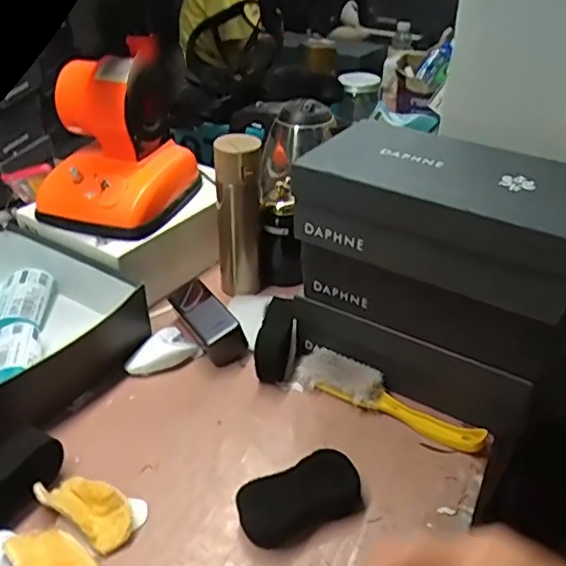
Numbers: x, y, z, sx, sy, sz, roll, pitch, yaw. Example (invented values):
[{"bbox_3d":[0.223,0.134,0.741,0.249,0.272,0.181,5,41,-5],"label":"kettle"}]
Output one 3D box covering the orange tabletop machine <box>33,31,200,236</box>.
[{"bbox_3d":[-0.239,-0.209,0.873,0.171,0.201,0.212,16,38,21],"label":"orange tabletop machine"}]

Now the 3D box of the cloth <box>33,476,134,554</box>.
[{"bbox_3d":[-0.194,0.221,0.600,0.103,0.024,0.049,20,39,26],"label":"cloth"}]

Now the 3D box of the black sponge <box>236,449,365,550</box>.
[{"bbox_3d":[0.019,0.218,0.610,0.123,0.042,0.059,-16,38,-22],"label":"black sponge"}]

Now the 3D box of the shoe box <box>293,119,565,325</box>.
[{"bbox_3d":[0.178,-0.091,0.649,0.307,0.108,0.183,23,41,29],"label":"shoe box"}]

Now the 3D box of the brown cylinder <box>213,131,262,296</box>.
[{"bbox_3d":[-0.064,-0.091,0.867,0.064,0.246,0.054,-5,35,-7],"label":"brown cylinder"}]

